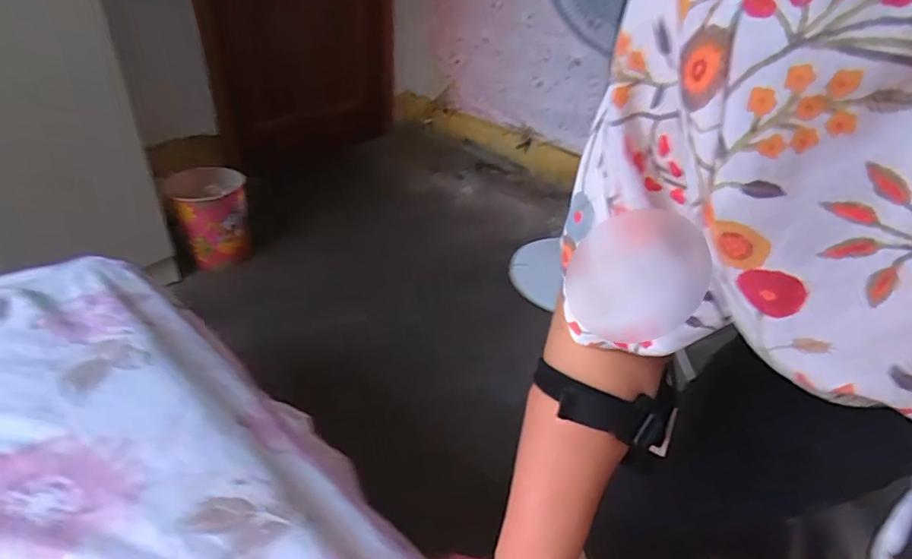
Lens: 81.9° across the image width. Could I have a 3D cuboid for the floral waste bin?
[{"bbox_3d":[-0.795,-0.196,1.741,0.226,0.287,0.209,4,34,-3],"label":"floral waste bin"}]

